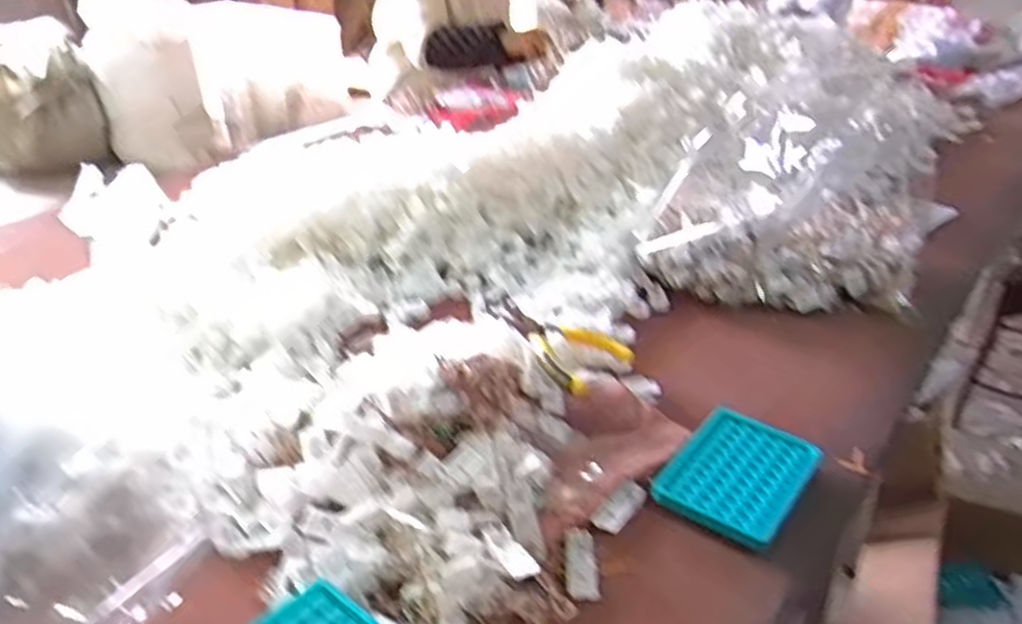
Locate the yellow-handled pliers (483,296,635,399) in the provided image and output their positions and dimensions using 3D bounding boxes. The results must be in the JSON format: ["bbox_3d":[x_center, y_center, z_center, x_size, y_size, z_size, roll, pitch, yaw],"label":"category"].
[{"bbox_3d":[0.039,0.030,0.787,0.154,0.037,0.106,23,37,34],"label":"yellow-handled pliers"}]

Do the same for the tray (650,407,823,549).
[{"bbox_3d":[0.189,0.135,0.645,0.106,0.021,0.130,22,37,33],"label":"tray"}]

